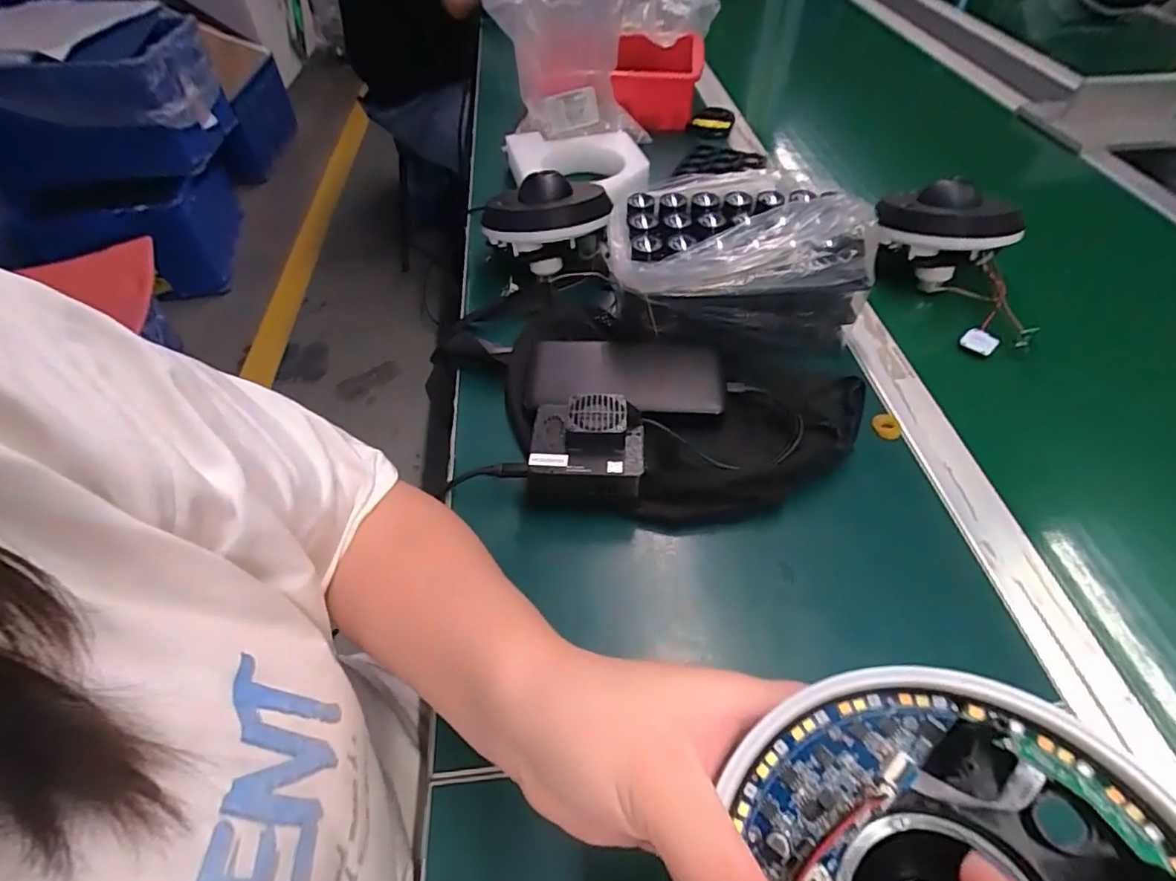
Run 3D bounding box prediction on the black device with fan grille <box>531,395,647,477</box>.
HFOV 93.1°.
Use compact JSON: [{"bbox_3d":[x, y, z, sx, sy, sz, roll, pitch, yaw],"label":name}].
[{"bbox_3d":[-0.001,0.000,0.387,0.076,0.033,0.065,4,51,3],"label":"black device with fan grille"}]

